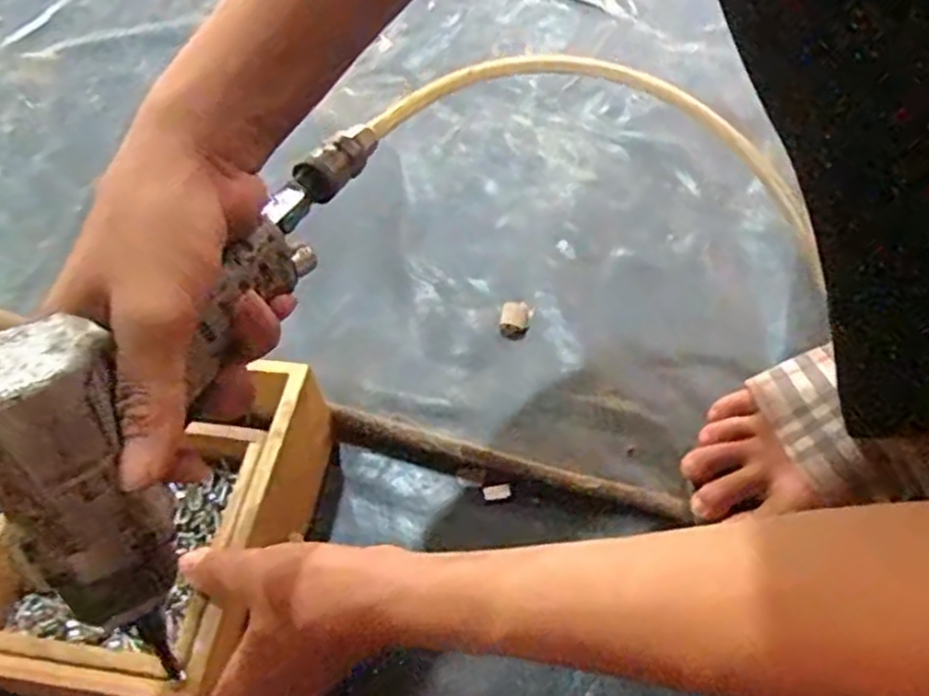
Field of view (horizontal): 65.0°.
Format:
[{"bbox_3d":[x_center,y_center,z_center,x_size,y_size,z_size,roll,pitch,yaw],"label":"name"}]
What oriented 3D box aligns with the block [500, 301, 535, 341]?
[{"bbox_3d":[0.038,-0.020,0.554,0.022,0.017,0.030,15,57,16],"label":"block"}]

